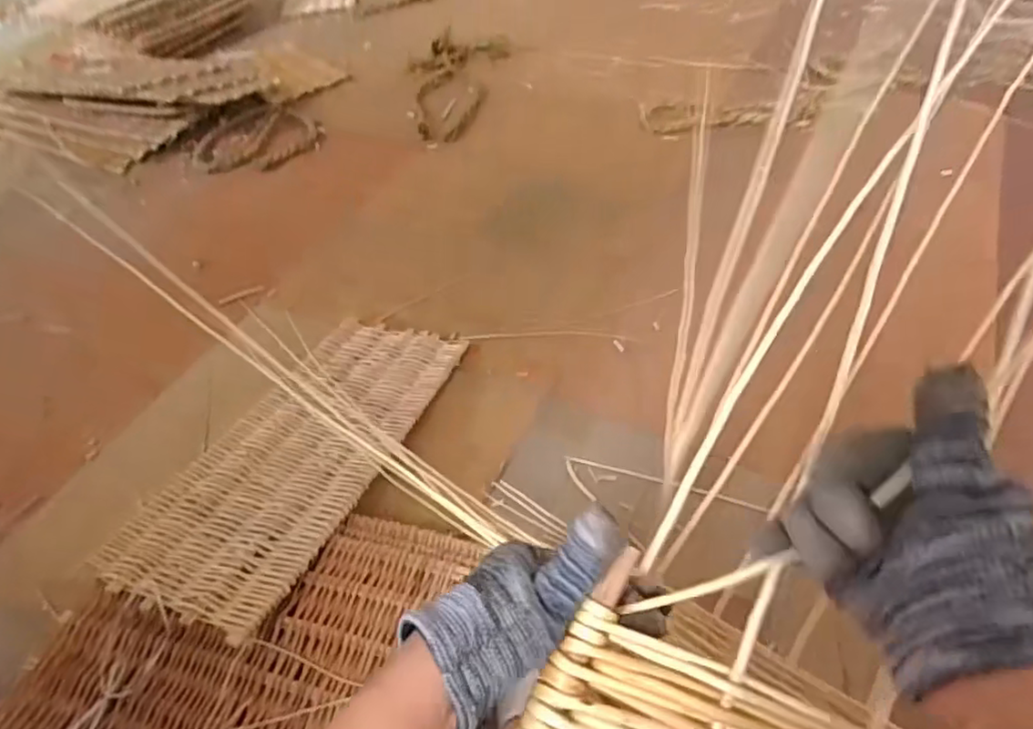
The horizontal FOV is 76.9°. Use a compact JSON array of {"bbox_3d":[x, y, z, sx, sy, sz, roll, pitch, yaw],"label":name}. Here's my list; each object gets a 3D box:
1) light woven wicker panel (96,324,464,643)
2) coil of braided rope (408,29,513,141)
[{"bbox_3d":[-0.282,0.105,0.909,0.233,0.018,0.552,16,40,17],"label":"light woven wicker panel"},{"bbox_3d":[-0.195,-0.706,1.644,0.261,0.033,0.436,11,56,13],"label":"coil of braided rope"}]

